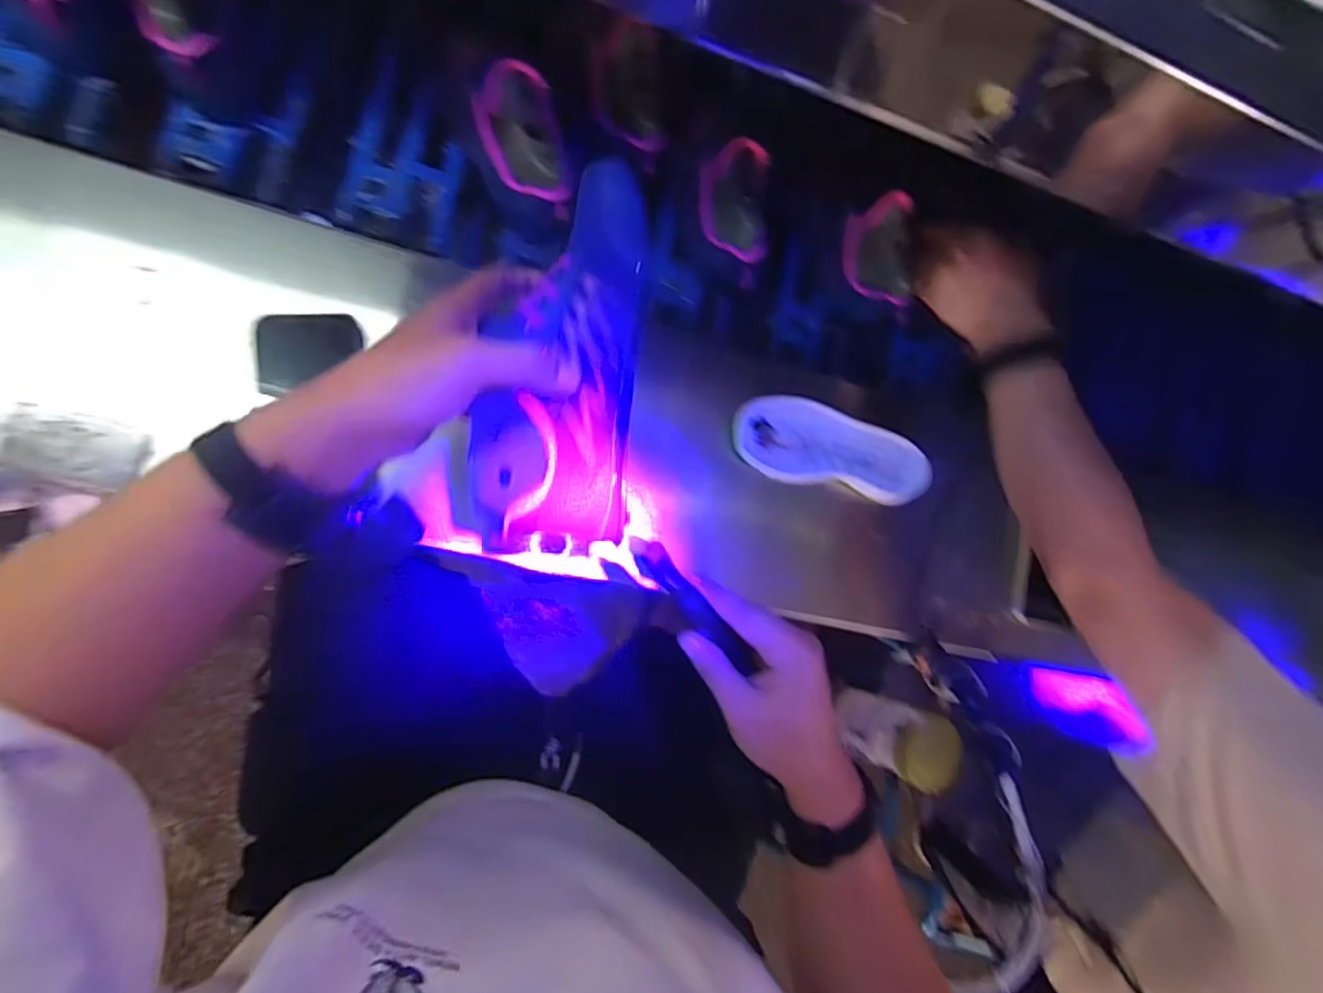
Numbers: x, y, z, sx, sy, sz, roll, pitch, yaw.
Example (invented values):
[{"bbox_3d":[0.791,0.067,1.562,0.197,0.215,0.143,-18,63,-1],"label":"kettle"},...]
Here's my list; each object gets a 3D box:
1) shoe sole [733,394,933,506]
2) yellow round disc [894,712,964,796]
[{"bbox_3d":[0.167,-0.046,0.574,0.204,0.036,0.082,11,87,-2],"label":"shoe sole"},{"bbox_3d":[0.279,0.270,0.616,0.070,0.012,0.069,0,88,-3],"label":"yellow round disc"}]

